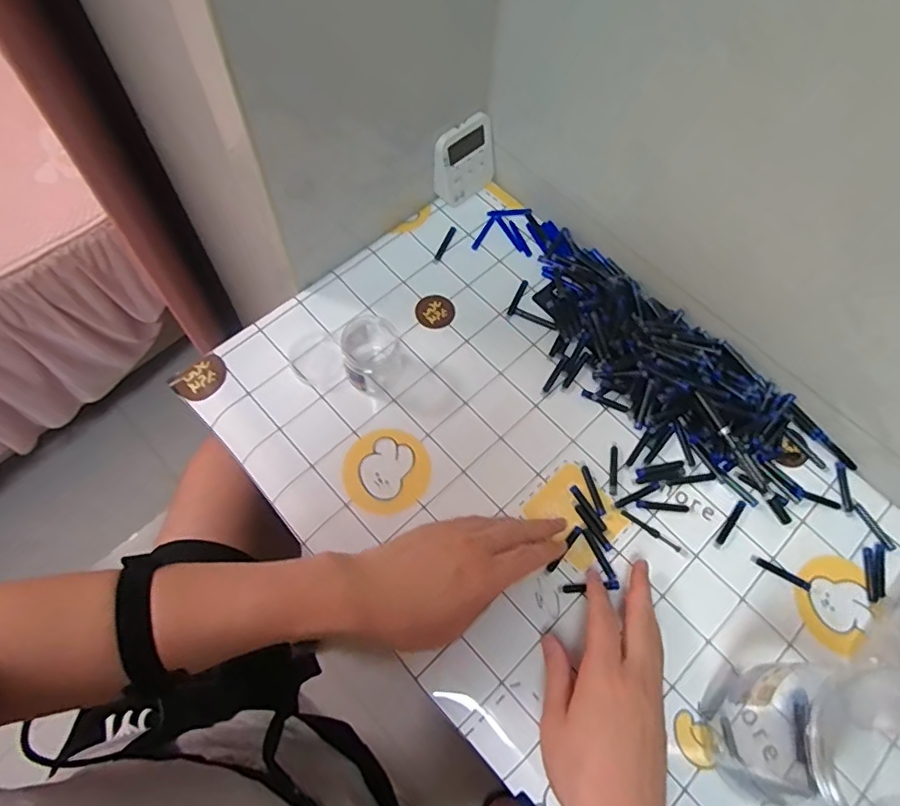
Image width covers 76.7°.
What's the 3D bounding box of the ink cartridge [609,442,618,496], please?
[{"bbox_3d":[0.150,0.059,0.520,0.007,0.004,0.050,9,67,1],"label":"ink cartridge"}]

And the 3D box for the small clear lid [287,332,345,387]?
[{"bbox_3d":[-0.127,-0.040,0.543,0.049,0.006,0.057,-17,69,-10],"label":"small clear lid"}]

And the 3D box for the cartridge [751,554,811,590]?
[{"bbox_3d":[0.285,0.146,0.490,0.052,0.008,0.007,29,68,9],"label":"cartridge"}]

